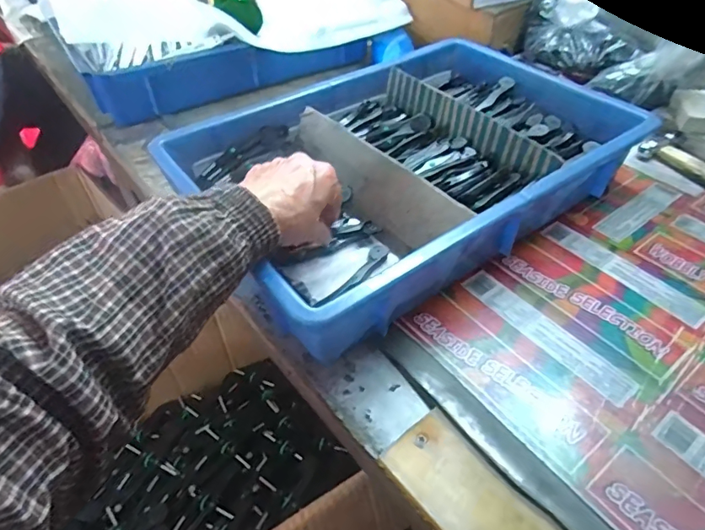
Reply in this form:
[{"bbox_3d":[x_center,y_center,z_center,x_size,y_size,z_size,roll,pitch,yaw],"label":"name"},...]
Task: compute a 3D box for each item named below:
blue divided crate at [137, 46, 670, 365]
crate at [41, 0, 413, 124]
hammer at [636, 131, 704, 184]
[{"bbox_3d":[0.061,-0.112,0.502,0.434,0.076,0.291,-29,51,-25],"label":"blue divided crate"},{"bbox_3d":[-0.172,-0.382,0.714,0.466,0.141,0.256,-27,51,-23],"label":"crate"},{"bbox_3d":[0.409,-0.104,0.542,0.061,0.020,0.153,-22,49,-19],"label":"hammer"}]

